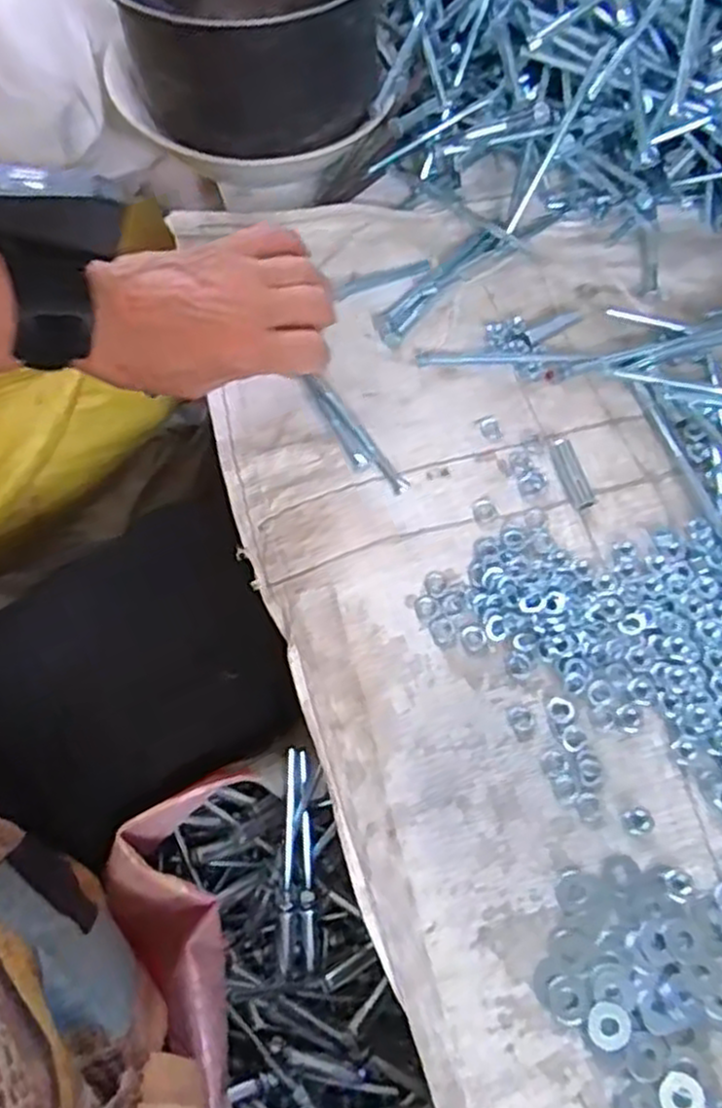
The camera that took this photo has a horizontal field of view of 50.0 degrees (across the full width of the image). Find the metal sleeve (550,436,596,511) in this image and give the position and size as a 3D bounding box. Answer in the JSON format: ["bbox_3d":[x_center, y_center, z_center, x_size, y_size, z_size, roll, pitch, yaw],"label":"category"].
[{"bbox_3d":[0.124,-0.048,0.453,0.012,0.013,0.044,-12,66,-6],"label":"metal sleeve"}]

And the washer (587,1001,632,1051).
[{"bbox_3d":[0.108,0.205,0.336,0.019,0.004,0.019,-1,70,4],"label":"washer"}]

